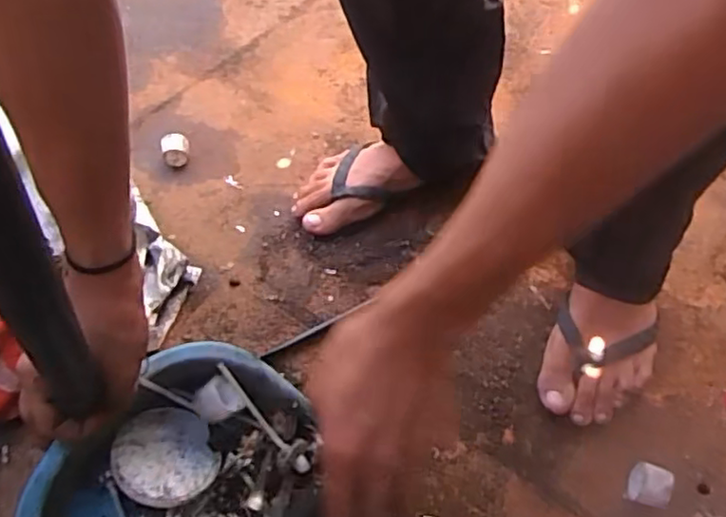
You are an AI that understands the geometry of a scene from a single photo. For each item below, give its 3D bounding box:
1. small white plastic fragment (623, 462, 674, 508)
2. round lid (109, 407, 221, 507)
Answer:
[{"bbox_3d":[0.242,0.195,0.549,0.029,0.035,0.030,15,56,12],"label":"small white plastic fragment"},{"bbox_3d":[-0.161,0.158,0.522,0.078,0.008,0.081,17,38,-14],"label":"round lid"}]

